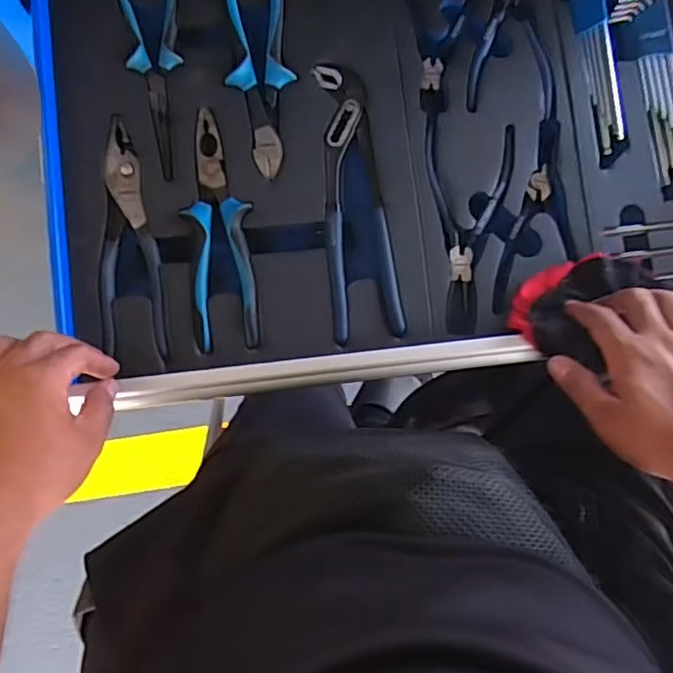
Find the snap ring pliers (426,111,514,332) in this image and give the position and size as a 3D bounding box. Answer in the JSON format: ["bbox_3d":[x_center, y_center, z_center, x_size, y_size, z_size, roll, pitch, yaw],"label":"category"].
[{"bbox_3d":[0.109,-0.094,0.528,0.076,0.007,0.184,5,83,-2],"label":"snap ring pliers"}]

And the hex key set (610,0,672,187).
[{"bbox_3d":[0.281,-0.229,0.555,0.048,0.016,0.177,-7,84,-3],"label":"hex key set"}]

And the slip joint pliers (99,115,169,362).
[{"bbox_3d":[-0.172,-0.080,0.513,0.049,0.011,0.196,-6,84,-3],"label":"slip joint pliers"}]

